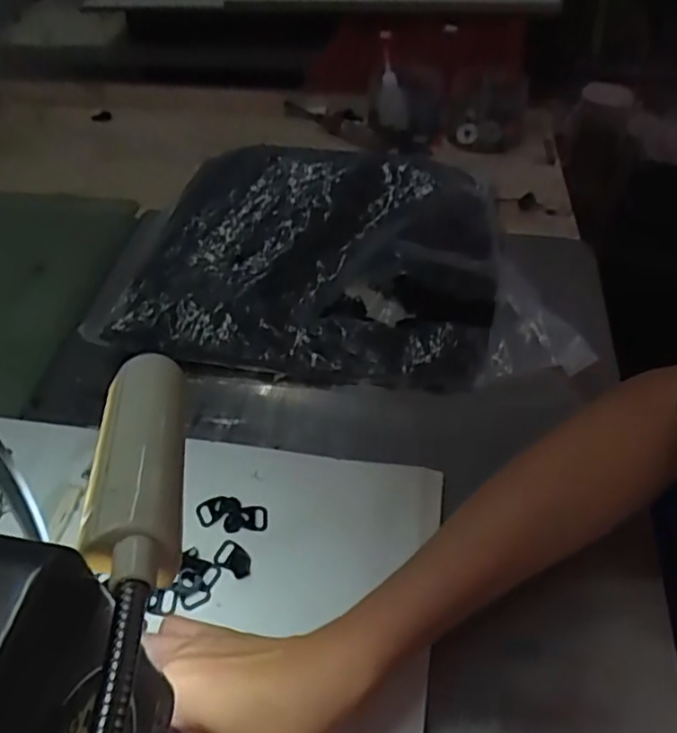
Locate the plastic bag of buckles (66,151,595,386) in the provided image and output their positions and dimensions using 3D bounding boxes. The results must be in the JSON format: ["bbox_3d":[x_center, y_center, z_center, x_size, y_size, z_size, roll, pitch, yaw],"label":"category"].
[{"bbox_3d":[0.006,-0.099,0.526,0.351,0.054,0.251,4,48,5],"label":"plastic bag of buckles"}]

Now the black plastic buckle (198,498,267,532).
[{"bbox_3d":[-0.063,0.088,0.382,0.043,0.005,0.021,10,49,10],"label":"black plastic buckle"}]

